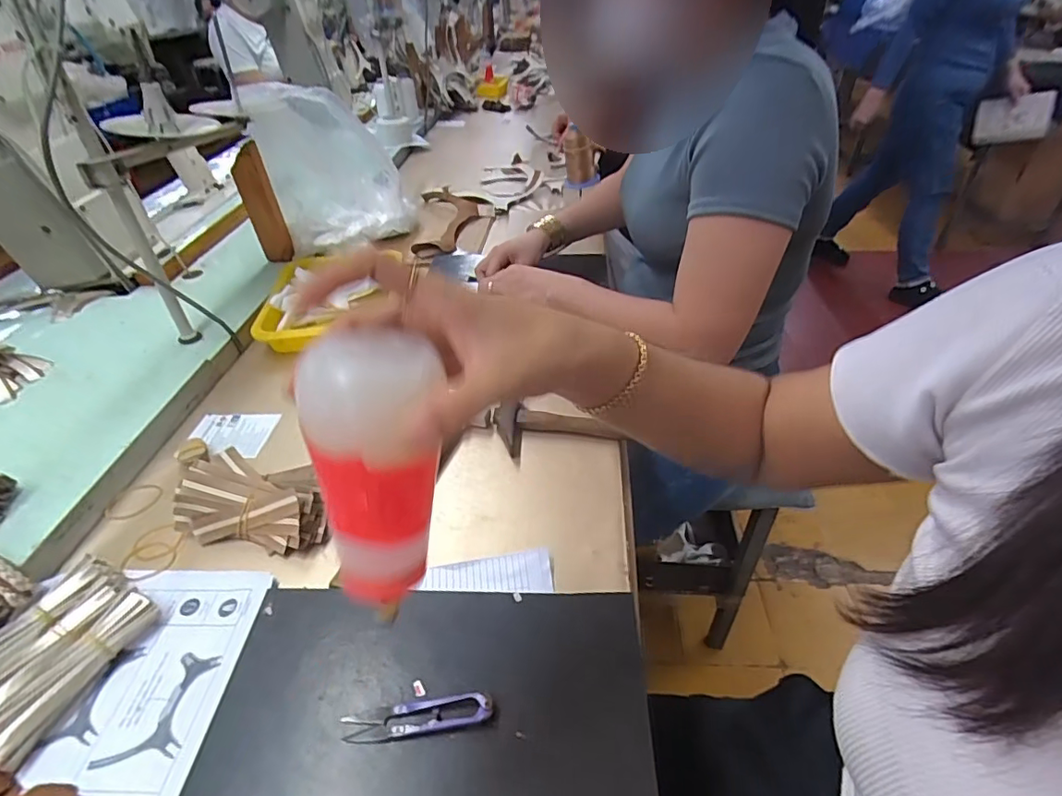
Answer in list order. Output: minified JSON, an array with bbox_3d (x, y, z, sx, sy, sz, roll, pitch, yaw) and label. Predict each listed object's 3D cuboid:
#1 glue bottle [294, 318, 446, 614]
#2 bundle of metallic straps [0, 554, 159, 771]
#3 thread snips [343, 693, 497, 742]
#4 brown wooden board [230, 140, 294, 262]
[{"bbox_3d":[-0.070,0.040,0.253,0.055,0.135,0.048,2,22,2],"label":"glue bottle"},{"bbox_3d":[-0.374,0.199,0.417,0.091,0.029,0.126,16,43,21],"label":"bundle of metallic straps"},{"bbox_3d":[-0.078,0.220,0.367,0.101,0.013,0.023,-6,40,-5],"label":"thread snips"},{"bbox_3d":[-0.445,-0.322,0.878,0.055,0.167,0.027,-21,43,-21],"label":"brown wooden board"}]

